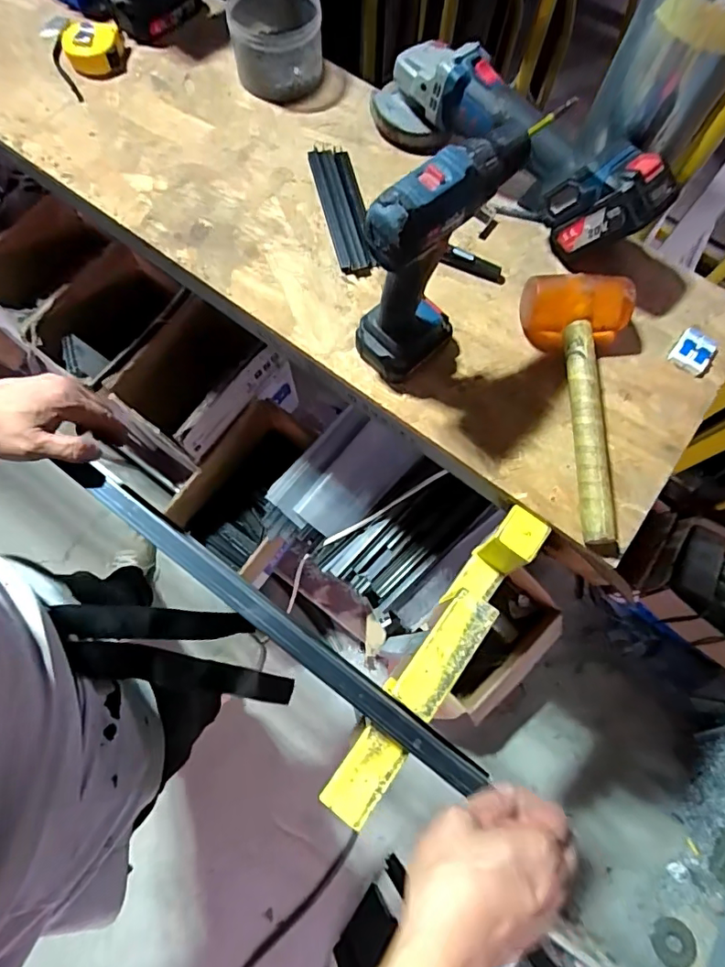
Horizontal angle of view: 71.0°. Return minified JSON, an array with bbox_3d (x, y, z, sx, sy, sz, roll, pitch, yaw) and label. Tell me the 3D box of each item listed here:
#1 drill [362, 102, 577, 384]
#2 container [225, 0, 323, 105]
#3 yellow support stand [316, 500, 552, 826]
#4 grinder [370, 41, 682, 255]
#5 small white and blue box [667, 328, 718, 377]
[{"bbox_3d":[0.065,-0.203,0.468,0.070,0.215,0.156,40,76,9],"label":"drill"},{"bbox_3d":[-0.110,-0.569,0.651,0.112,0.081,0.119,1,73,-2],"label":"container"},{"bbox_3d":[0.075,0.174,0.529,0.051,0.108,0.329,37,75,8],"label":"yellow support stand"},{"bbox_3d":[0.166,-0.388,0.581,0.362,0.117,0.095,40,76,9],"label":"grinder"},{"bbox_3d":[0.372,-0.147,0.570,0.042,0.011,0.044,34,75,8],"label":"small white and blue box"}]

